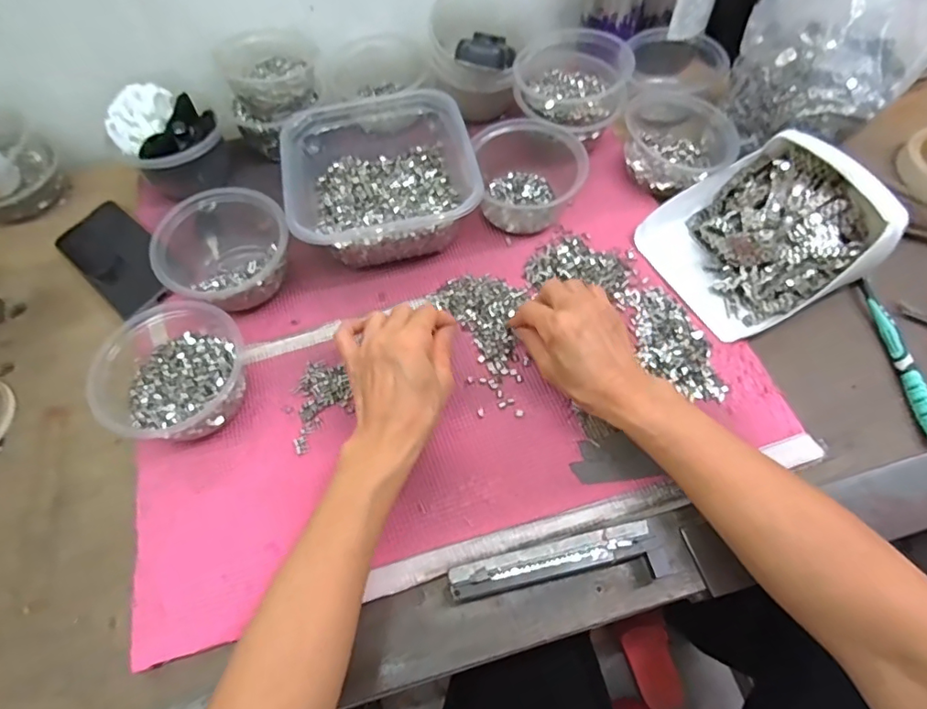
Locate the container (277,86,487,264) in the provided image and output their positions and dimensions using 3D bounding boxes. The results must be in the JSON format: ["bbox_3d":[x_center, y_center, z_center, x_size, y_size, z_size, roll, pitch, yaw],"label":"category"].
[{"bbox_3d":[-0.079,-0.175,0.525,0.170,0.076,0.166,-9,63,-3],"label":"container"}]

